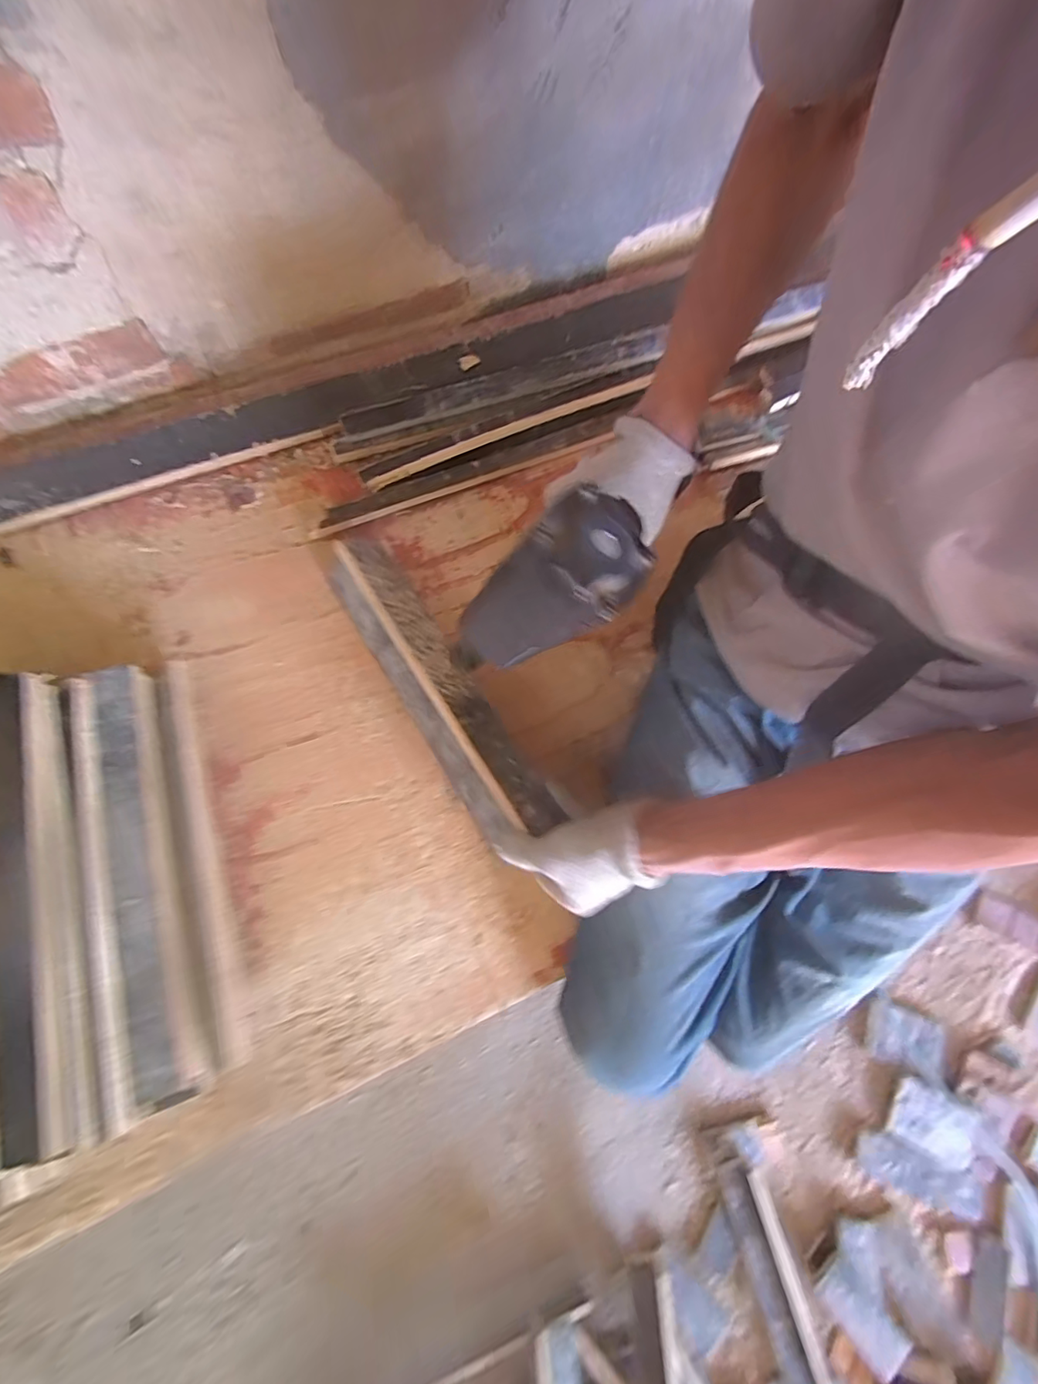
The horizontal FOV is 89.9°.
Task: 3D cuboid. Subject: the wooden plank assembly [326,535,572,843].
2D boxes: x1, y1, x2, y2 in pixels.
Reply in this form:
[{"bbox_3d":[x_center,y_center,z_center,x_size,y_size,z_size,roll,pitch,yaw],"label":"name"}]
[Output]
[{"bbox_3d":[-0.087,-0.010,0.527,0.070,0.057,0.360,-32,75,-14],"label":"wooden plank assembly"}]

